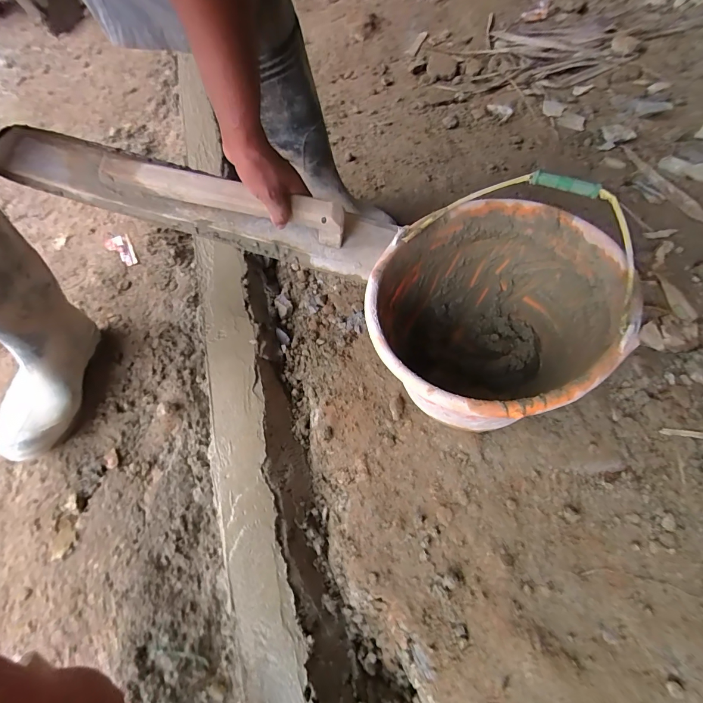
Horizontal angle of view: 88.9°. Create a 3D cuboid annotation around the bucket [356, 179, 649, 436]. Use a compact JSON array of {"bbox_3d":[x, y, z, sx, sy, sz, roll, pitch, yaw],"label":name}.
[{"bbox_3d":[0.164,-0.034,0.491,0.284,0.244,0.314,1,61,3],"label":"bucket"}]

